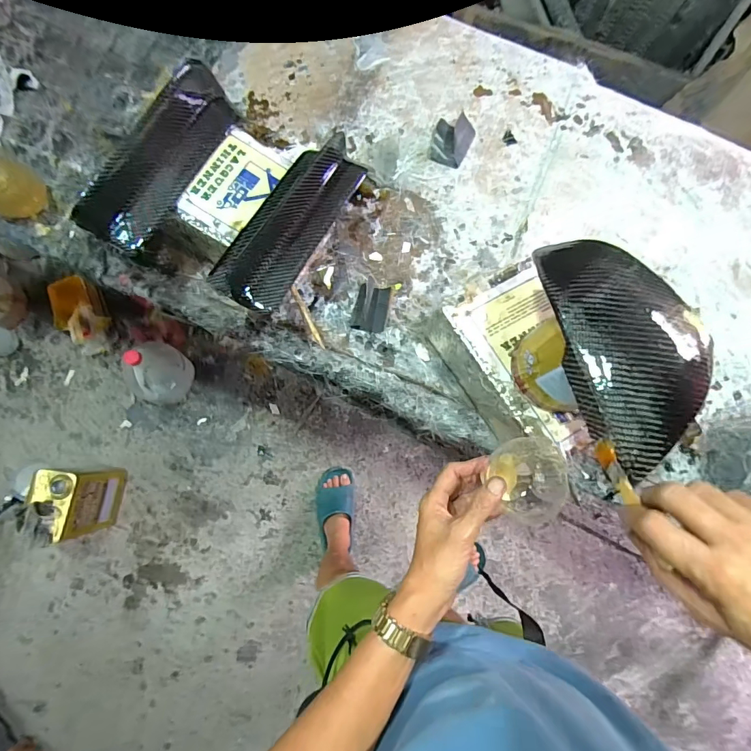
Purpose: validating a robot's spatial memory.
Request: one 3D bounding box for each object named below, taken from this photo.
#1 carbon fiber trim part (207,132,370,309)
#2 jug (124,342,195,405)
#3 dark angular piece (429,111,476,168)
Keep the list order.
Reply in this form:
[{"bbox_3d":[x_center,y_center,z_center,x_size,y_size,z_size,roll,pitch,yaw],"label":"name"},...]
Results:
[{"bbox_3d":[-0.106,-0.208,0.557,0.091,0.055,0.269,27,80,2],"label":"carbon fiber trim part"},{"bbox_3d":[-0.665,-0.014,1.258,0.161,0.246,0.172,1,80,-3],"label":"jug"},{"bbox_3d":[0.129,-0.390,0.704,0.068,0.032,0.082,16,80,0],"label":"dark angular piece"}]

